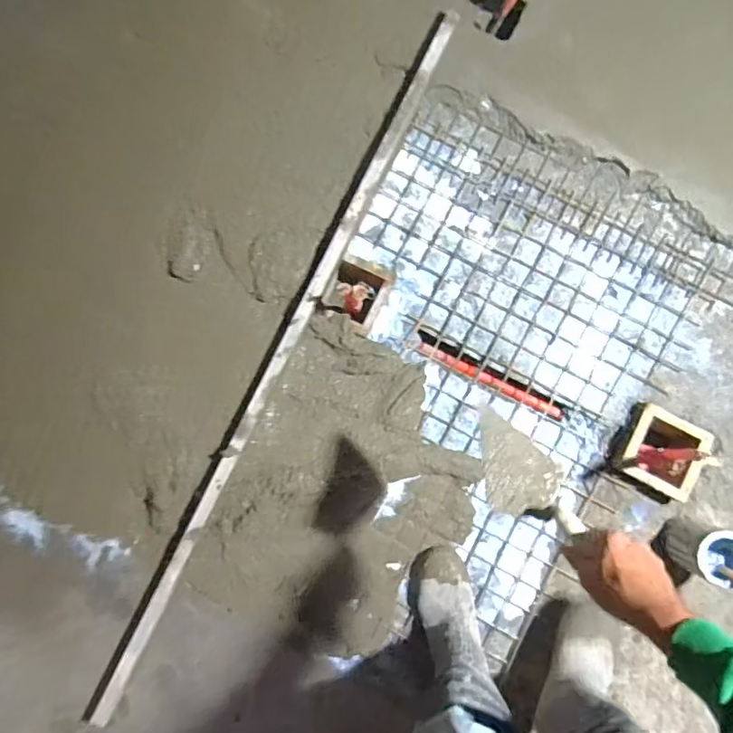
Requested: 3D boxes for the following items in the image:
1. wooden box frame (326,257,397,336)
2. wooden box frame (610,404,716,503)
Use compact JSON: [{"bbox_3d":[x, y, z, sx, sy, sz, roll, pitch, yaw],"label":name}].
[{"bbox_3d":[-0.019,-0.157,1.164,0.127,0.117,0.144,27,87,3],"label":"wooden box frame"},{"bbox_3d":[0.625,0.186,1.092,0.175,0.061,0.173,27,88,2],"label":"wooden box frame"}]

